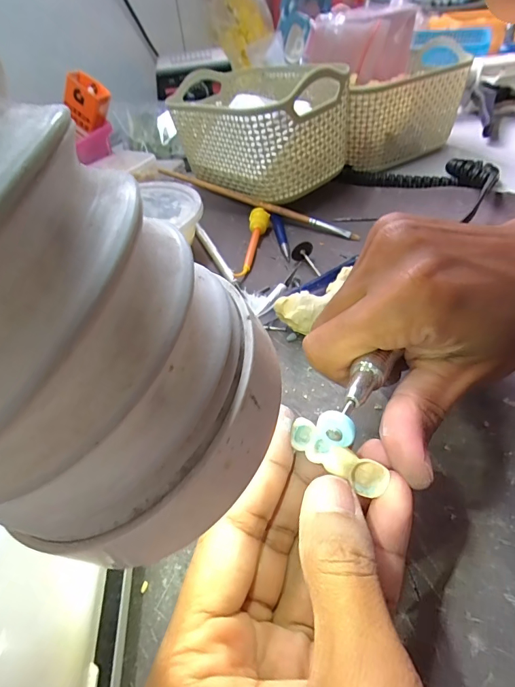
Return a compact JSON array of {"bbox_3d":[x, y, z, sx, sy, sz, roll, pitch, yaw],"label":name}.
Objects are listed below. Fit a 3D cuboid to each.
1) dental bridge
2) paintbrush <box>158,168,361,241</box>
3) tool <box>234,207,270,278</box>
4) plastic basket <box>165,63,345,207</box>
[{"bbox_3d":[0.026,0.038,0.135,0.033,0.011,0.011,31,54,19],"label":"dental bridge"},{"bbox_3d":[-0.006,-0.128,0.366,0.204,0.015,0.007,24,51,23],"label":"paintbrush"},{"bbox_3d":[-0.003,-0.082,0.326,0.017,0.012,0.088,2,44,8],"label":"tool"},{"bbox_3d":[0.001,-0.196,0.375,0.107,0.097,0.148,-30,49,-23],"label":"plastic basket"}]

